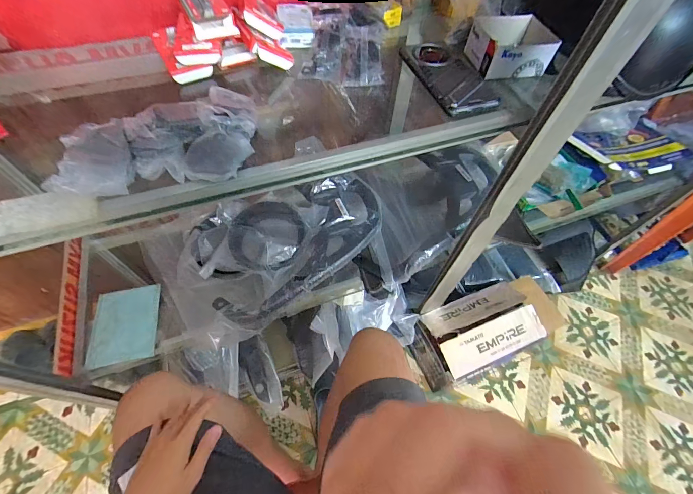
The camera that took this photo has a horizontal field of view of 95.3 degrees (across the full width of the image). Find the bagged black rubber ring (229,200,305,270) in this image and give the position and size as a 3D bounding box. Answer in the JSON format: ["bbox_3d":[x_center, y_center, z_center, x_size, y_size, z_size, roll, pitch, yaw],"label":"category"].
[{"bbox_3d":[-0.166,-0.023,0.659,0.149,0.052,0.168,-37,65,-24],"label":"bagged black rubber ring"}]

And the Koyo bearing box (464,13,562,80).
[{"bbox_3d":[0.246,-0.298,0.467,0.115,0.049,0.085,-7,57,-7],"label":"Koyo bearing box"}]

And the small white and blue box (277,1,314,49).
[{"bbox_3d":[-0.080,-0.355,0.502,0.052,0.019,0.105,-5,56,-6],"label":"small white and blue box"}]

